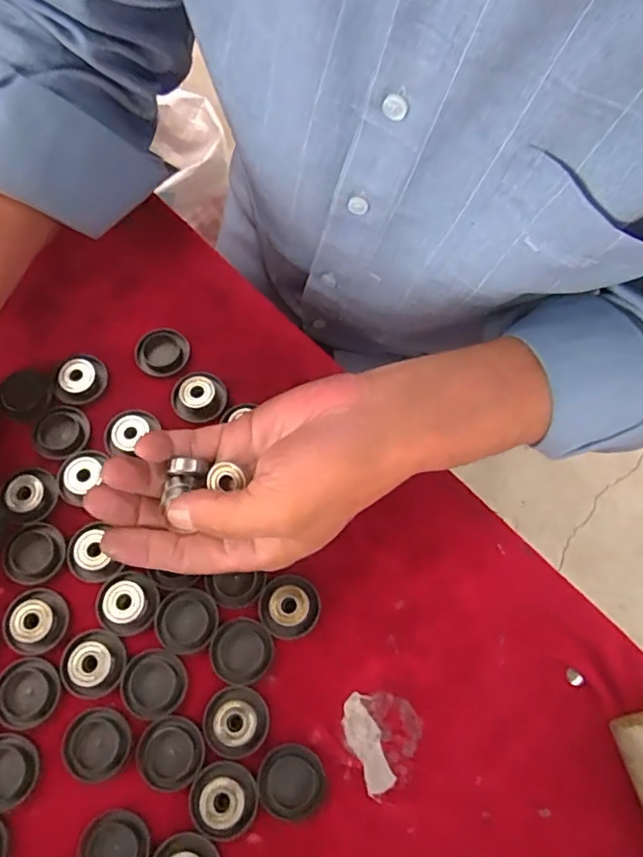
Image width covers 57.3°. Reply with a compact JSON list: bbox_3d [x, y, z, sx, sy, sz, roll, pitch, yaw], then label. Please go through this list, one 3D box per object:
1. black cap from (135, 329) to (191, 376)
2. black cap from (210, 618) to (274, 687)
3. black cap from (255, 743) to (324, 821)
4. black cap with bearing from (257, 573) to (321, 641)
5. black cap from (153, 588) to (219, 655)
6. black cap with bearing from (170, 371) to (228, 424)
[{"bbox_3d":[-0.102,-0.049,0.378,0.034,0.012,0.029,-8,70,-5],"label":"black cap"},{"bbox_3d":[-0.043,0.118,0.314,0.032,0.004,0.033,1,69,-2],"label":"black cap"},{"bbox_3d":[-0.015,0.178,0.296,0.032,0.004,0.032,1,69,-2],"label":"black cap"},{"bbox_3d":[-0.018,0.097,0.321,0.033,0.010,0.032,1,69,-2],"label":"black cap with bearing"},{"bbox_3d":[-0.074,0.103,0.317,0.033,0.004,0.033,1,69,-2],"label":"black cap"},{"bbox_3d":[-0.076,-0.019,0.365,0.034,0.019,0.029,17,70,4],"label":"black cap with bearing"}]

